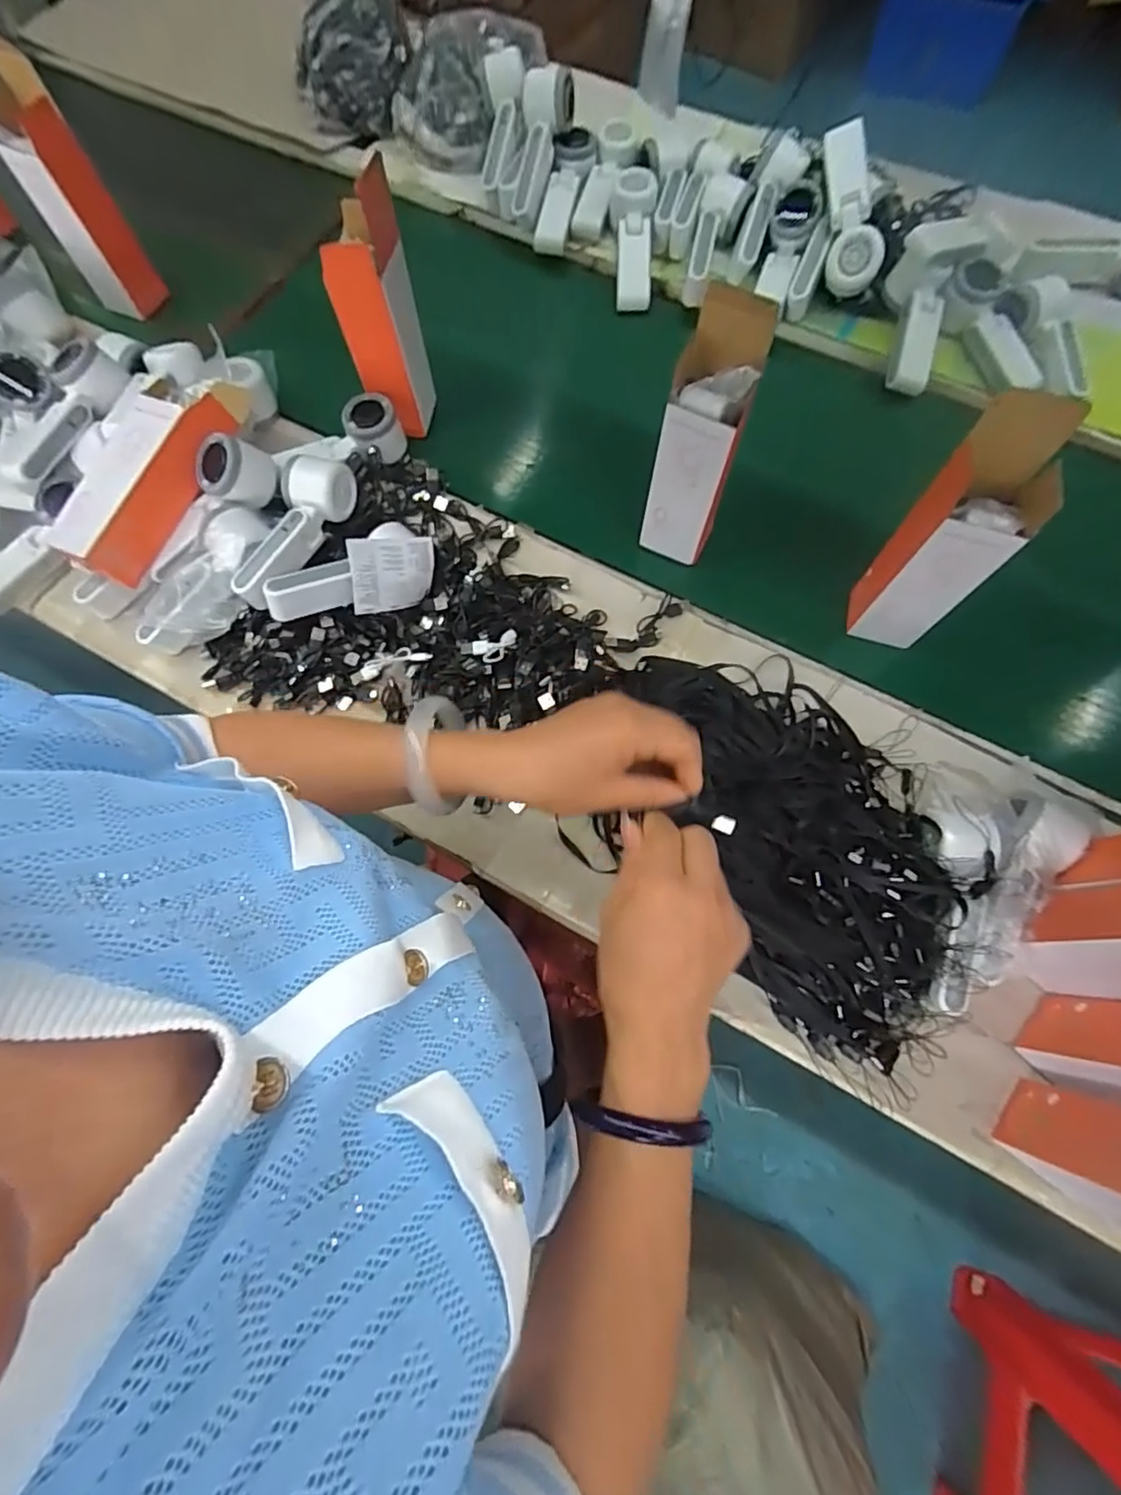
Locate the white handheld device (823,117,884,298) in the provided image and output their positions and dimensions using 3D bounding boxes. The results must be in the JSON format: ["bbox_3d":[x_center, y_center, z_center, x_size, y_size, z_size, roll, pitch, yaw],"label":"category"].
[{"bbox_3d":[0.326,-0.608,0.698,0.062,0.041,0.156,-10,101,-2],"label":"white handheld device"}]

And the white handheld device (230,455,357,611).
[{"bbox_3d":[-0.267,-0.216,0.629,0.065,0.058,0.161,17,72,7],"label":"white handheld device"}]

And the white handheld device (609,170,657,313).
[{"bbox_3d":[0.092,-0.644,0.781,0.054,0.038,0.155,-2,99,1],"label":"white handheld device"}]

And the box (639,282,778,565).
[{"bbox_3d":[0.124,-0.272,0.565,0.069,0.236,0.068,18,72,8],"label":"box"}]

